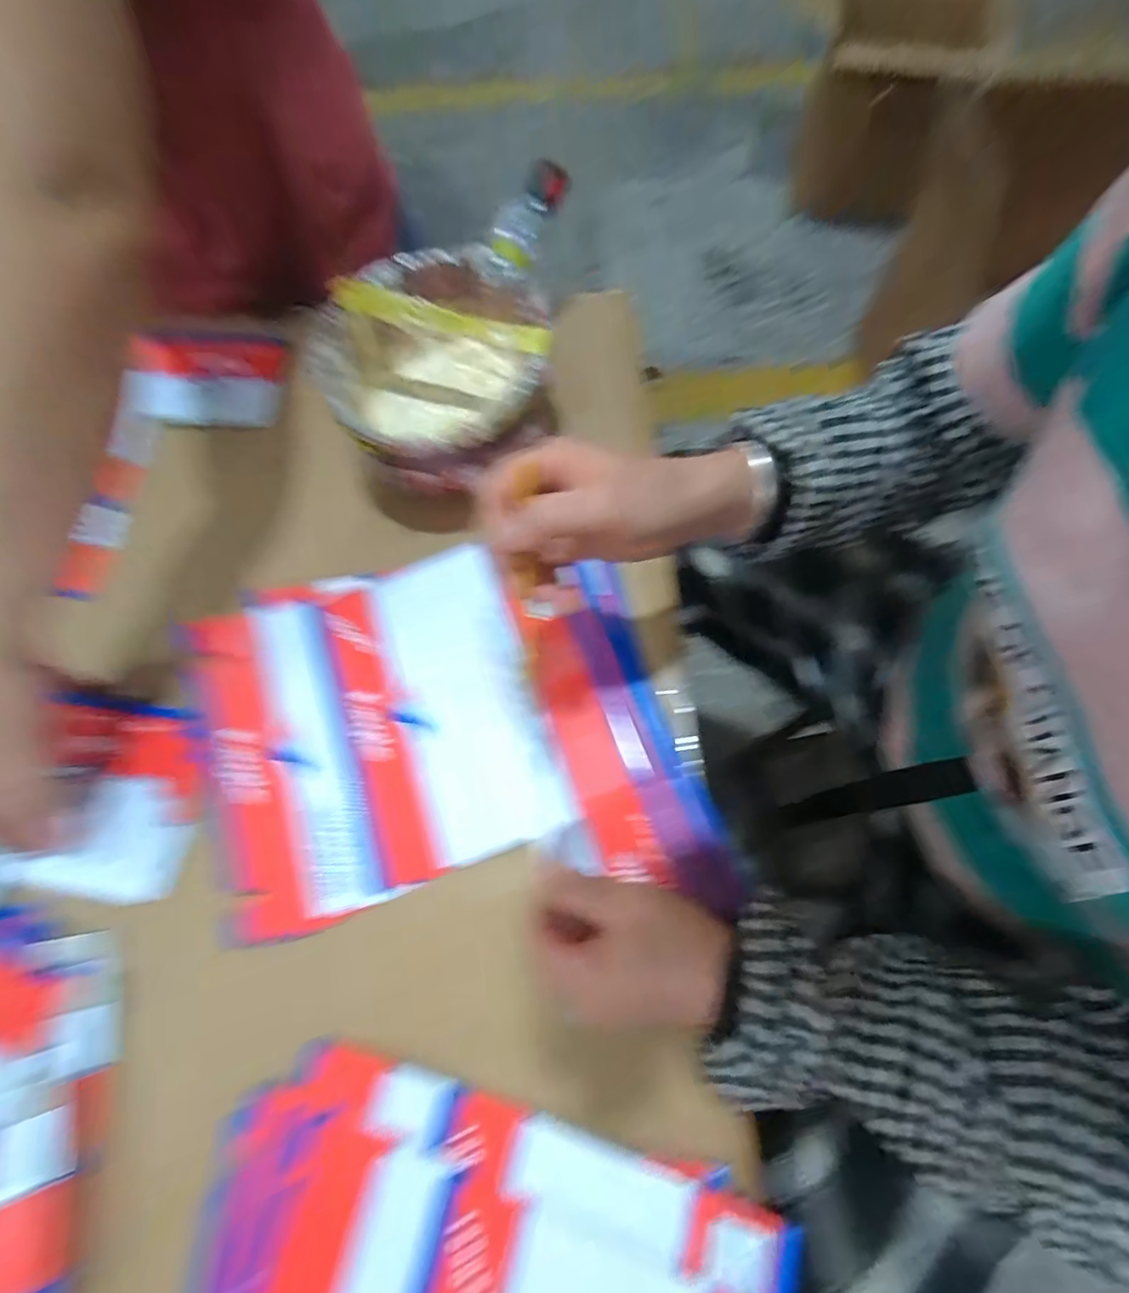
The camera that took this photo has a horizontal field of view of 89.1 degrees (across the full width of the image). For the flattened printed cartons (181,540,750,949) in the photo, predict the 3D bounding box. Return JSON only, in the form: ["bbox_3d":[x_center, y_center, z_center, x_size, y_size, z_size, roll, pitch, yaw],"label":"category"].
[{"bbox_3d":[-0.095,0.061,0.421,0.339,0.031,0.282,-14,68,-4],"label":"flattened printed cartons"}]

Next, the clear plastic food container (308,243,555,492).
[{"bbox_3d":[-0.102,-0.222,0.487,0.178,0.102,0.193,-19,69,-6],"label":"clear plastic food container"}]

